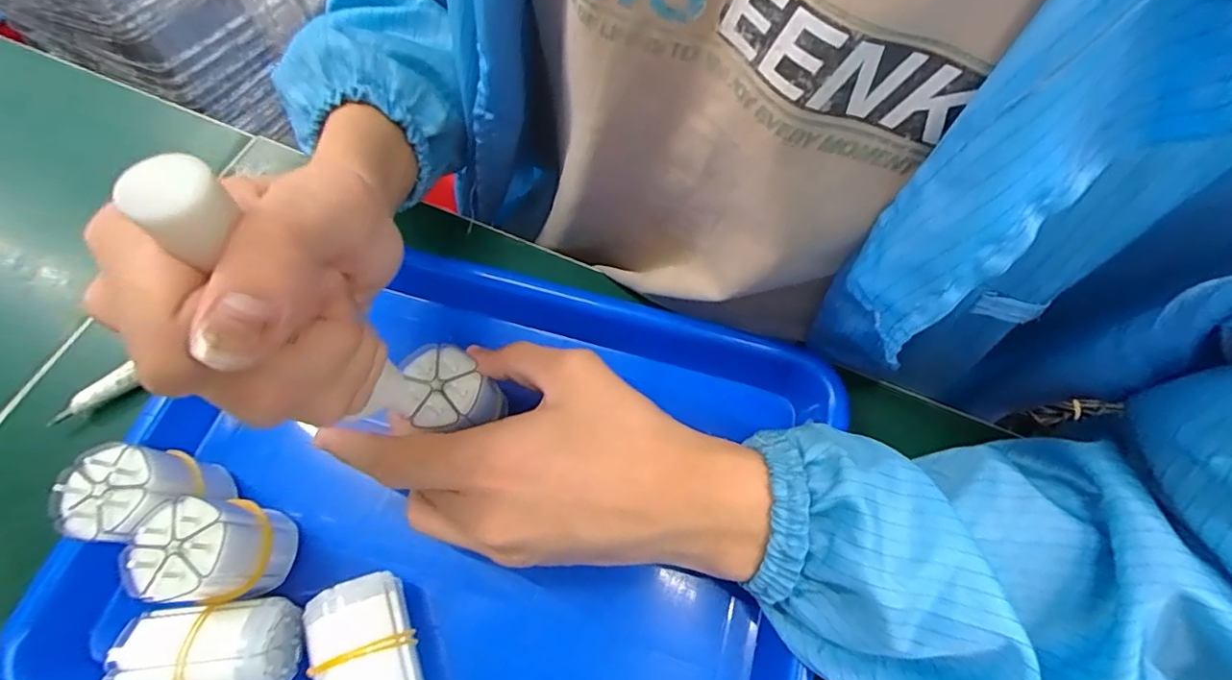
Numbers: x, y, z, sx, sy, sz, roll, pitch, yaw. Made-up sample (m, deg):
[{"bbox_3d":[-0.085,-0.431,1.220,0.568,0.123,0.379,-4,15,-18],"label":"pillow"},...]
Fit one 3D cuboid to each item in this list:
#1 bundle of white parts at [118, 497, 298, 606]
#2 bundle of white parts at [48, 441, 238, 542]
[{"bbox_3d":[-0.169,0.090,0.242,0.036,0.057,0.039,-1,67,1],"label":"bundle of white parts"},{"bbox_3d":[-0.205,0.071,0.255,0.042,0.063,0.041,-1,67,1],"label":"bundle of white parts"}]

